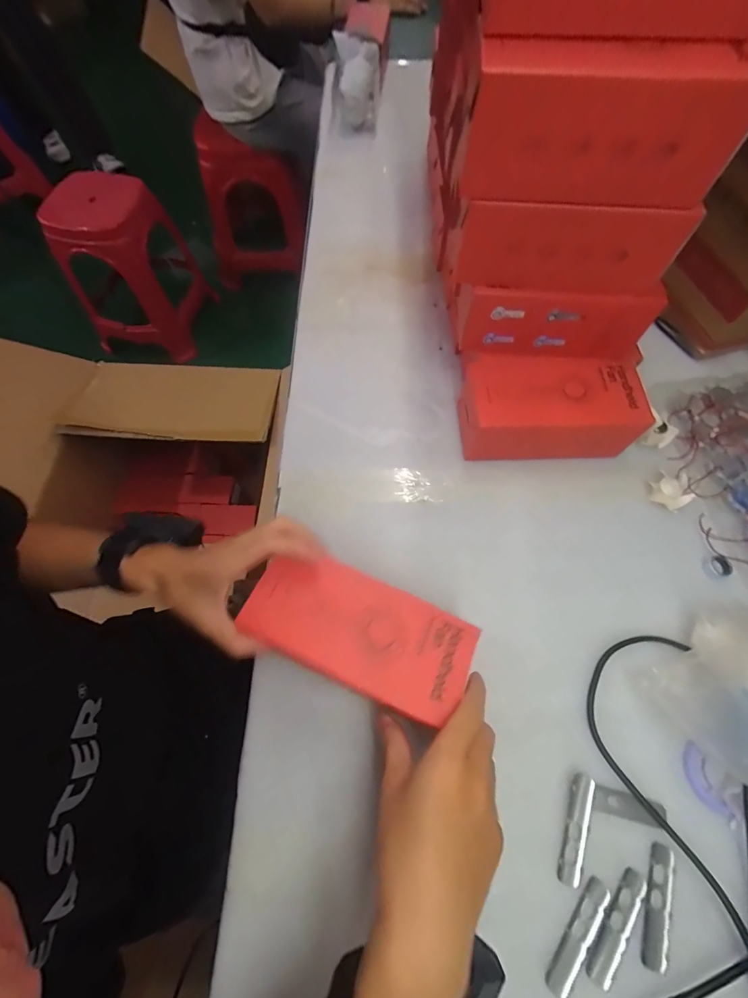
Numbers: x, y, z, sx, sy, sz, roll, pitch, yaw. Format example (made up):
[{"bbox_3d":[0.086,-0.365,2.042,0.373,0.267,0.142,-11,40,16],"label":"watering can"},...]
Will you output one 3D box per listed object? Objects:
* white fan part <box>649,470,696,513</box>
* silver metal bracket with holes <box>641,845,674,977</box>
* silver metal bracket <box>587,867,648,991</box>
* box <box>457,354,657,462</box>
[{"bbox_3d":[0.333,-0.009,0.435,0.039,0.013,0.042,6,66,3],"label":"white fan part"},{"bbox_3d":[0.223,0.316,0.303,0.020,0.004,0.078,22,68,10],"label":"silver metal bracket with holes"},{"bbox_3d":[0.185,0.325,0.295,0.018,0.004,0.078,37,72,15],"label":"silver metal bracket"},{"bbox_3d":[0.193,-0.102,0.445,0.196,0.076,0.090,1,66,1],"label":"box"}]

